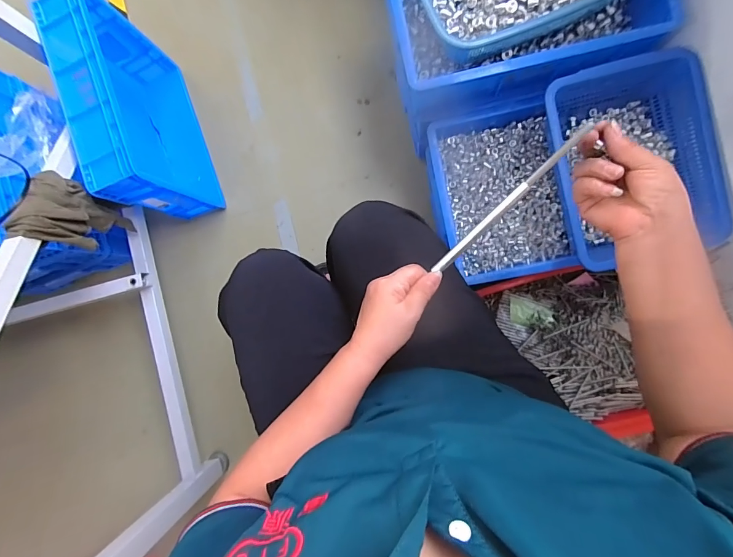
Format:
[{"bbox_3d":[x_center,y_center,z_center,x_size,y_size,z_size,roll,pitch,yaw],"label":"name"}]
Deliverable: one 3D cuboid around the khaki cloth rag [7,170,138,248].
[{"bbox_3d":[-0.536,-0.120,0.687,0.051,0.225,0.133,-8,88,6],"label":"khaki cloth rag"}]

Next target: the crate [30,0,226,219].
[{"bbox_3d":[-0.489,-0.346,0.803,0.123,0.301,0.400,-20,86,5],"label":"crate"}]

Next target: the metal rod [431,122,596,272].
[{"bbox_3d":[0.143,-0.076,0.373,0.009,0.008,0.195,47,111,5],"label":"metal rod"}]

